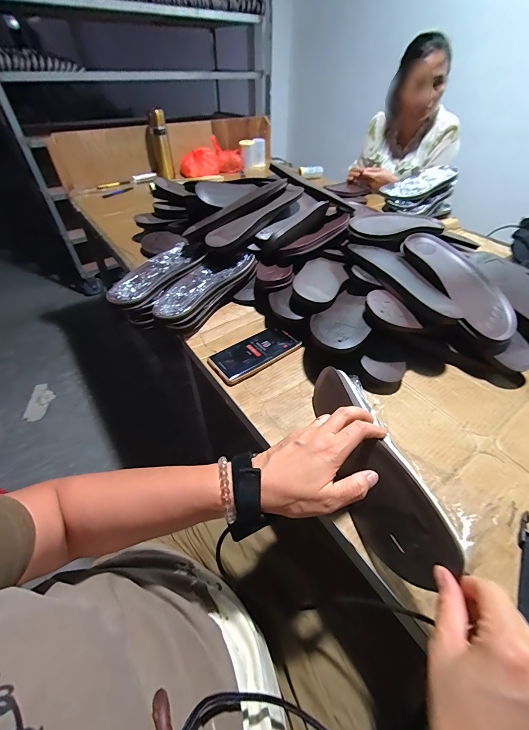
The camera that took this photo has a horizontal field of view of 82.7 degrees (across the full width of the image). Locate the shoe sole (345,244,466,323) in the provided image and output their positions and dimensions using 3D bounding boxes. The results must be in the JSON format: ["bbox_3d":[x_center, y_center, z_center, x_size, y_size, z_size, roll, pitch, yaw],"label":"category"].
[{"bbox_3d":[0.263,-0.161,0.559,0.096,0.036,0.248,-20,48,-19],"label":"shoe sole"}]

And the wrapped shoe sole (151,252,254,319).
[{"bbox_3d":[-0.127,-0.170,0.609,0.087,0.020,0.251,25,50,23],"label":"wrapped shoe sole"}]

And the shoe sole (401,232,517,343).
[{"bbox_3d":[0.363,-0.157,0.562,0.099,0.025,0.270,-12,60,-12],"label":"shoe sole"}]

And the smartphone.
[{"bbox_3d":[-0.017,-0.023,0.544,0.158,0.011,0.075,-29,51,-26],"label":"smartphone"}]

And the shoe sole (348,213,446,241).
[{"bbox_3d":[0.306,-0.333,0.701,0.236,0.023,0.108,-14,47,-14],"label":"shoe sole"}]

